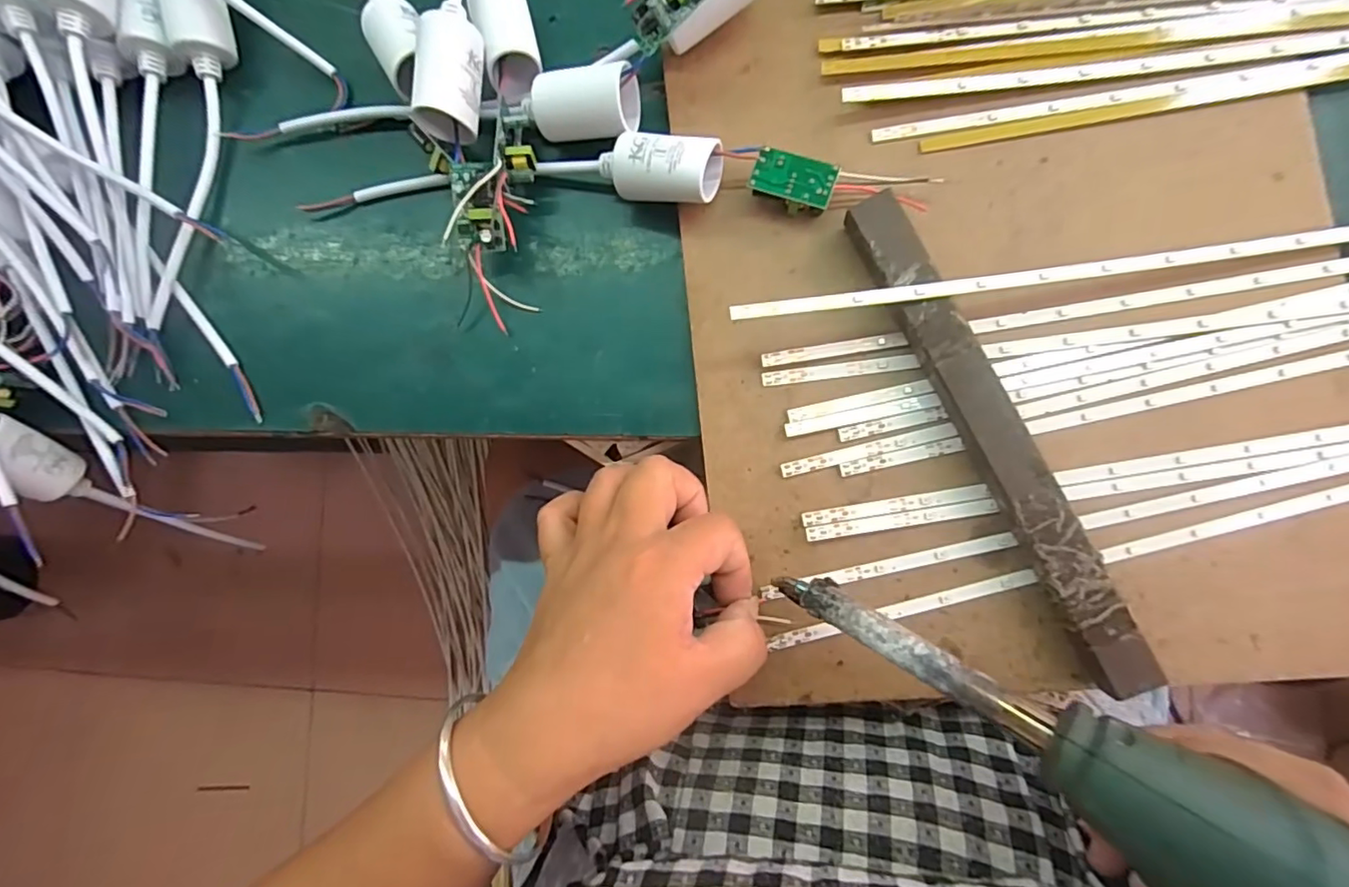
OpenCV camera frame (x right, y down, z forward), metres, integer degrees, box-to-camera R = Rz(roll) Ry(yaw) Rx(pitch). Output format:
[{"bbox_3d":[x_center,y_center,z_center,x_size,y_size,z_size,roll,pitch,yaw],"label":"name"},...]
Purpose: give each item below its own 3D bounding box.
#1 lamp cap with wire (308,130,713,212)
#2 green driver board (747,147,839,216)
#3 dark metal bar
[{"bbox_3d":[-0.081,-0.124,0.266,0.201,0.031,0.029,5,88,7],"label":"lamp cap with wire"},{"bbox_3d":[0.053,-0.115,0.255,0.035,0.014,0.020,18,89,8],"label":"green driver board"},{"bbox_3d":[0.128,-0.003,0.235,0.023,0.018,0.213,-26,84,5],"label":"dark metal bar"}]

